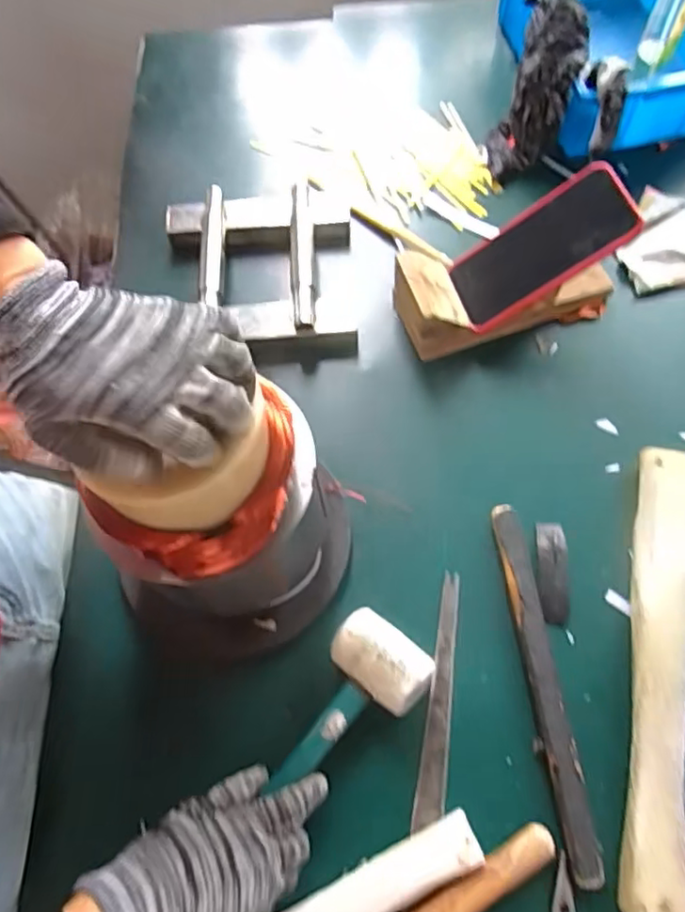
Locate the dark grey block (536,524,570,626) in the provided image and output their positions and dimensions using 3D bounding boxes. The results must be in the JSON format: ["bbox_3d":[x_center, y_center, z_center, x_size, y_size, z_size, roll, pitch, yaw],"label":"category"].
[{"bbox_3d":[0.173,0.094,0.510,0.024,0.016,0.085,6,66,6],"label":"dark grey block"}]

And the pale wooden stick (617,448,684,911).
[{"bbox_3d":[0.240,0.154,0.467,0.042,0.032,0.334,11,66,8],"label":"pale wooden stick"}]

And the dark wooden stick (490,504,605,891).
[{"bbox_3d":[0.152,0.167,0.472,0.023,0.017,0.268,-8,65,0],"label":"dark wooden stick"}]

